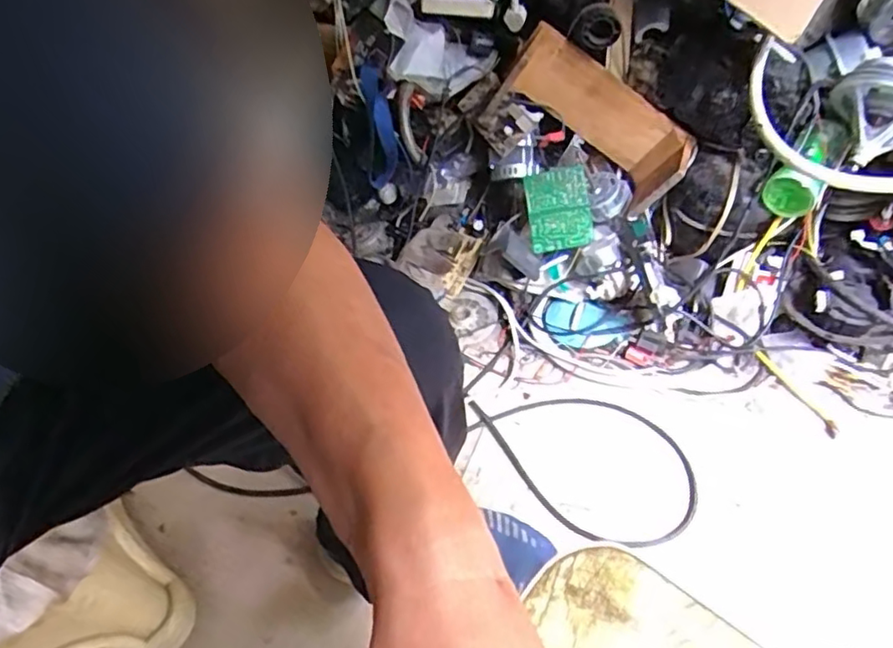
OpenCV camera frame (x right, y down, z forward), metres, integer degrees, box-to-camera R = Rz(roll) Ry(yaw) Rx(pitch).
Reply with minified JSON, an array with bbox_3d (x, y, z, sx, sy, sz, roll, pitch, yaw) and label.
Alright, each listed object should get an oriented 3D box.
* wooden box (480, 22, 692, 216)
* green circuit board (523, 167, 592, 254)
[{"bbox_3d":[0.219,-0.306,0.952,0.290,0.124,0.115,32,55,-10],"label":"wooden box"},{"bbox_3d":[0.172,-0.176,0.961,0.093,0.013,0.122,-8,88,11],"label":"green circuit board"}]

